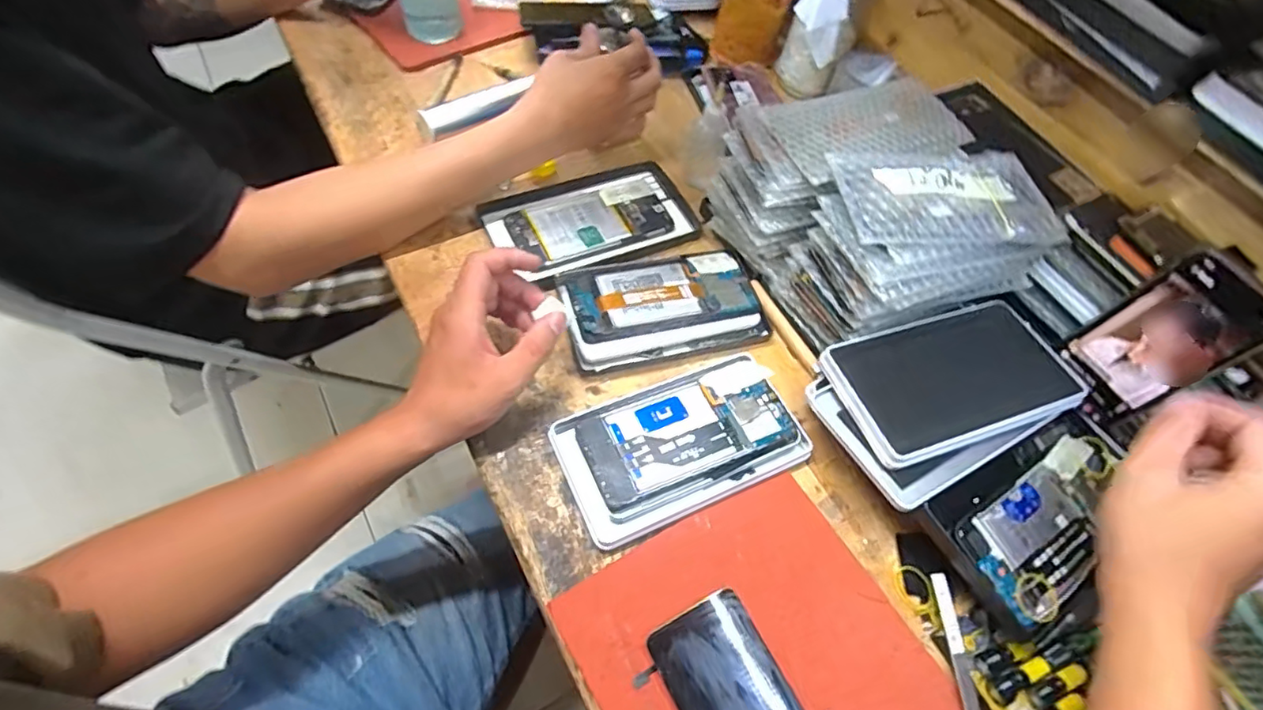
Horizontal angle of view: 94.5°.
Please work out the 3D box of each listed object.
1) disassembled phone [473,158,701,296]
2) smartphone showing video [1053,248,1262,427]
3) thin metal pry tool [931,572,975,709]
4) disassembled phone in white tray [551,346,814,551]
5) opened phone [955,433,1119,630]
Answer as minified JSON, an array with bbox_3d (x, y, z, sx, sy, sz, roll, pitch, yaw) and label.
[{"bbox_3d":[-0.034,-0.129,0.561,0.188,0.020,0.112,-24,65,-20],"label":"disassembled phone"},{"bbox_3d":[0.396,-0.009,0.441,0.006,0.136,0.072,-17,63,-36],"label":"smartphone showing video"},{"bbox_3d":[0.218,0.213,0.382,0.011,0.007,0.131,3,59,-6],"label":"thin metal pry tool"},{"bbox_3d":[0.040,0.064,0.445,0.182,0.013,0.103,-19,63,-18],"label":"disassembled phone in white tray"},{"bbox_3d":[0.303,0.120,0.416,0.151,0.004,0.075,-26,71,-21],"label":"opened phone"}]

